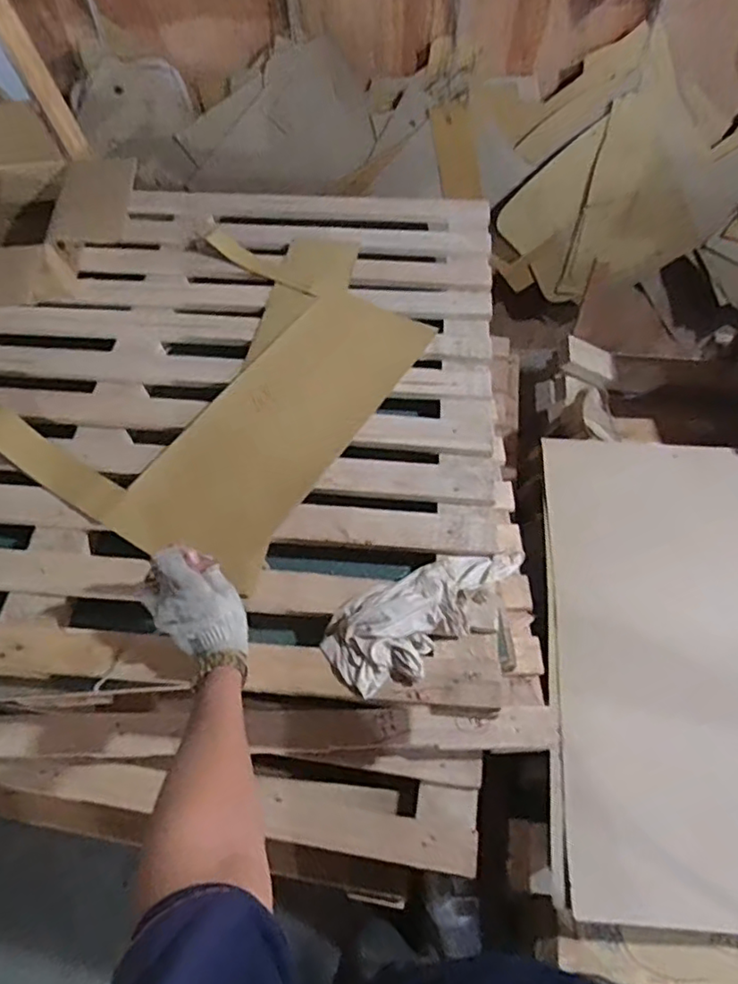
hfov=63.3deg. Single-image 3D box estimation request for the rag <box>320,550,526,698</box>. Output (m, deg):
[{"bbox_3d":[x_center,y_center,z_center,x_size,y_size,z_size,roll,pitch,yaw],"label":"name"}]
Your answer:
[{"bbox_3d":[0.077,0.135,0.715,0.274,0.040,0.113,-30,62,-15],"label":"rag"}]

